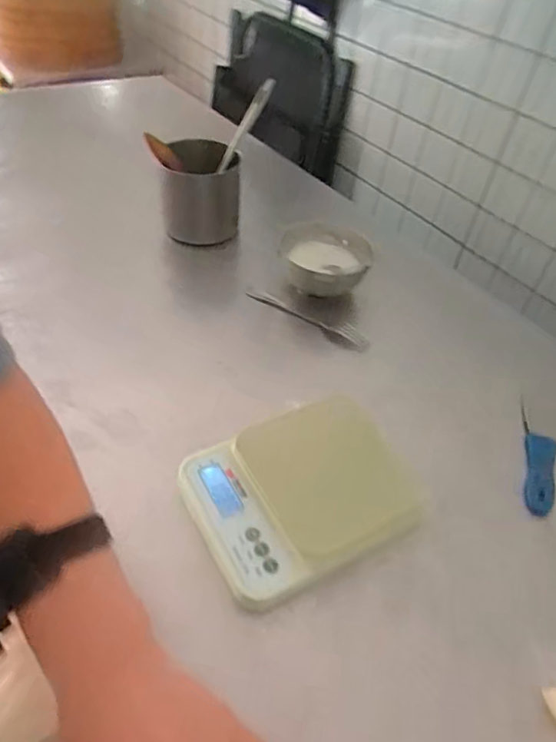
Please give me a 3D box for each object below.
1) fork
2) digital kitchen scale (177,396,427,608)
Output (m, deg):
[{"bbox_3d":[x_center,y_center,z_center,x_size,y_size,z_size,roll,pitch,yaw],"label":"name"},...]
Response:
[{"bbox_3d":[0.035,-0.070,0.670,0.180,0.015,0.023,28,48,19],"label":"fork"},{"bbox_3d":[0.022,0.107,0.472,0.199,0.028,0.159,-19,51,-25],"label":"digital kitchen scale"}]

